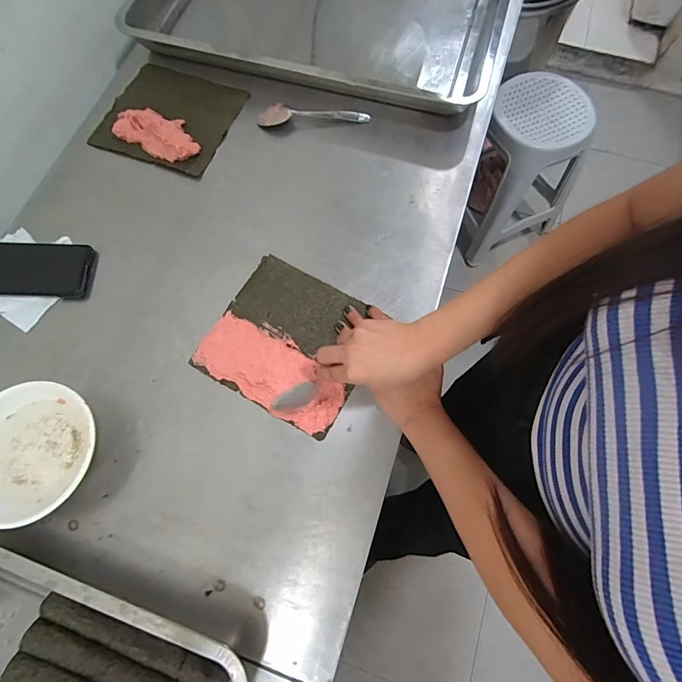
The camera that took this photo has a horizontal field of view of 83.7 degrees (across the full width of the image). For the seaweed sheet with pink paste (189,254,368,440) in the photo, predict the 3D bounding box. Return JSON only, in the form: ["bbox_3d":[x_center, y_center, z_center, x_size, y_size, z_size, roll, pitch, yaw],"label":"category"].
[{"bbox_3d":[-0.062,-0.002,0.479,0.189,0.013,0.177,28,72,11],"label":"seaweed sheet with pink paste"}]

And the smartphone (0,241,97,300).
[{"bbox_3d":[-0.420,-0.097,0.507,0.159,0.011,0.078,2,70,-6],"label":"smartphone"}]

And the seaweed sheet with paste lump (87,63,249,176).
[{"bbox_3d":[-0.266,-0.358,0.593,0.184,0.033,0.182,20,73,6],"label":"seaweed sheet with paste lump"}]

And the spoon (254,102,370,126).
[{"bbox_3d":[-0.043,-0.350,0.587,0.171,0.021,0.031,-4,72,-1],"label":"spoon"}]

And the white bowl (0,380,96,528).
[{"bbox_3d":[-0.334,0.122,0.420,0.138,0.050,0.138,0,72,0],"label":"white bowl"}]

